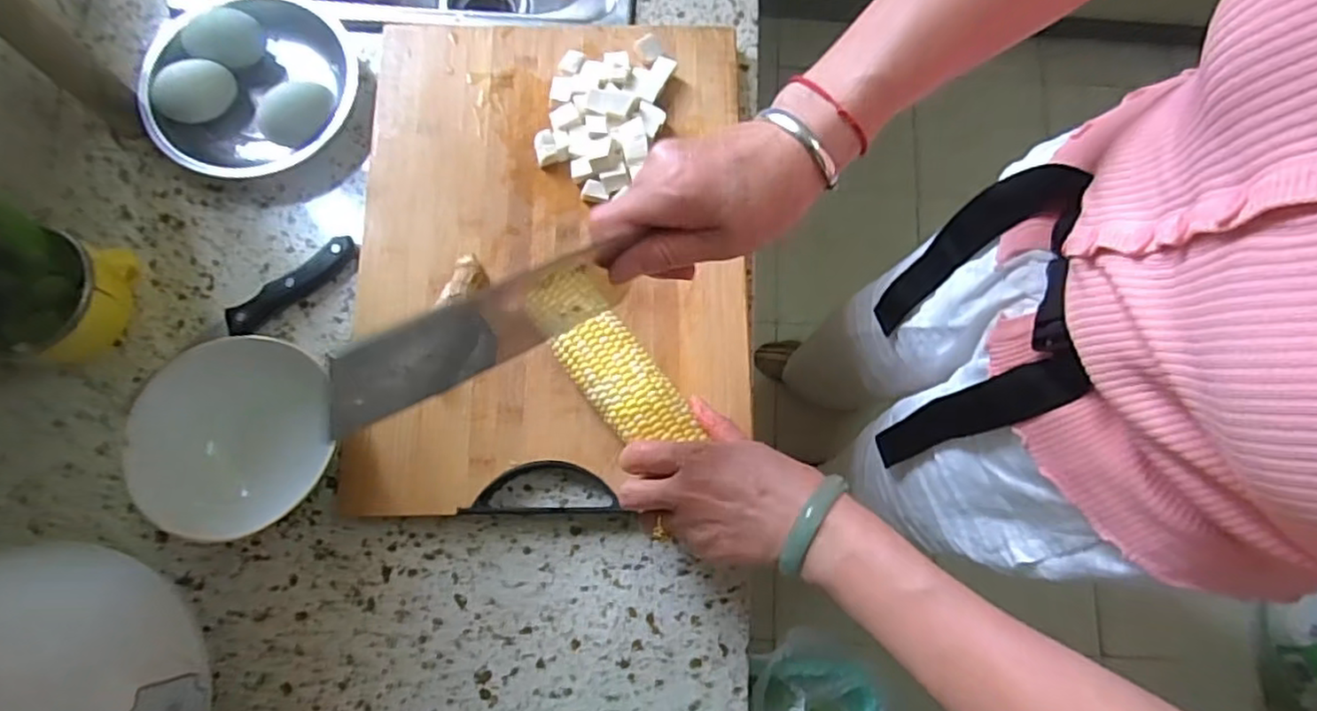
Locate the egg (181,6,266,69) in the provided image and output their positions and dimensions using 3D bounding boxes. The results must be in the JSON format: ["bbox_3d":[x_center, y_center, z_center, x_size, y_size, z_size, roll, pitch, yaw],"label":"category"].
[{"bbox_3d":[-0.351,-0.256,0.546,0.055,0.038,0.038,-35,80,-9],"label":"egg"}]

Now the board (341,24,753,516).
[{"bbox_3d":[-0.081,-0.083,0.519,0.290,0.033,0.388,-1,76,-2],"label":"board"}]

